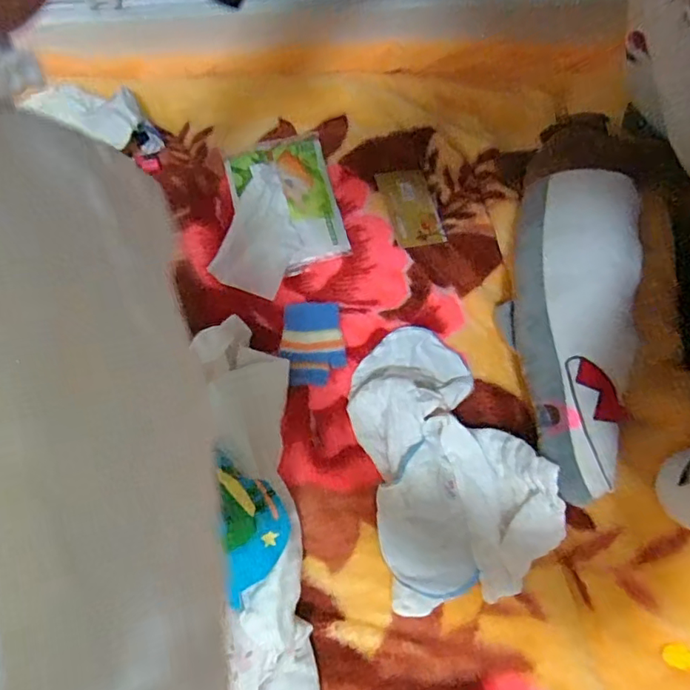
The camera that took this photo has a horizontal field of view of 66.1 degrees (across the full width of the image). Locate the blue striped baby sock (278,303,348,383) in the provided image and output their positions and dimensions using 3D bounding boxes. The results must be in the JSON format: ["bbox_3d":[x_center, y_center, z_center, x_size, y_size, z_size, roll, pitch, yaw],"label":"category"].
[{"bbox_3d":[-0.031,-0.003,0.506,0.058,0.008,0.080,-10,74,-2],"label":"blue striped baby sock"}]

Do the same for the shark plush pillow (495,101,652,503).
[{"bbox_3d":[0.197,-0.023,0.483,0.095,0.091,0.310,11,75,4],"label":"shark plush pillow"}]

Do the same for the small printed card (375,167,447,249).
[{"bbox_3d":[0.068,-0.143,0.544,0.054,0.006,0.087,-15,76,-4],"label":"small printed card"}]

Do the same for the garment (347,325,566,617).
[{"bbox_3d":[0.091,0.096,0.463,0.149,0.047,0.243,-13,74,-2],"label":"garment"}]

